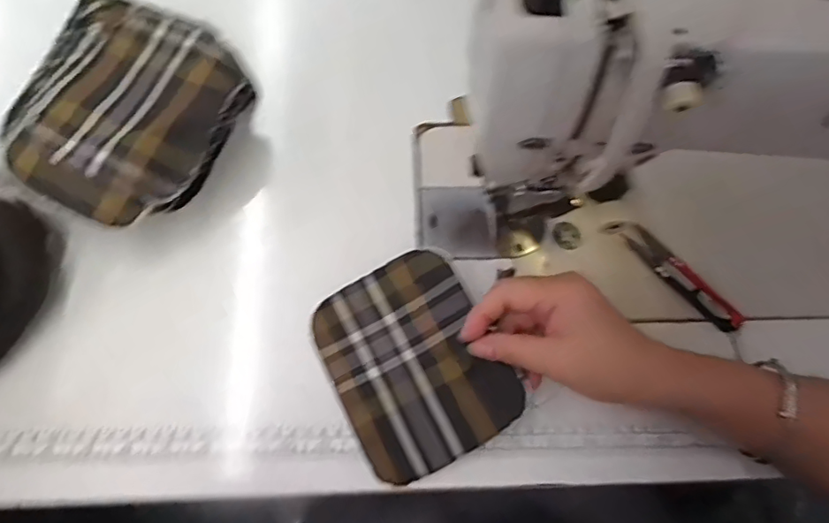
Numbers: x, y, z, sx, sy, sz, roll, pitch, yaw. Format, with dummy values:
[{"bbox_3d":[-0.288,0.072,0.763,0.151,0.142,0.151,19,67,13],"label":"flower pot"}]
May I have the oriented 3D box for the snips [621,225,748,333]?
[{"bbox_3d":[0.206,0.014,0.443,0.022,0.017,0.103,-35,71,-16],"label":"snips"}]

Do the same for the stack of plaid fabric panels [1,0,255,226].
[{"bbox_3d":[-0.221,-0.114,0.450,0.148,0.060,0.185,19,66,7],"label":"stack of plaid fabric panels"}]

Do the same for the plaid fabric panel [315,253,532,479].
[{"bbox_3d":[-0.002,0.067,0.390,0.106,0.026,0.137,-26,68,-13],"label":"plaid fabric panel"}]

